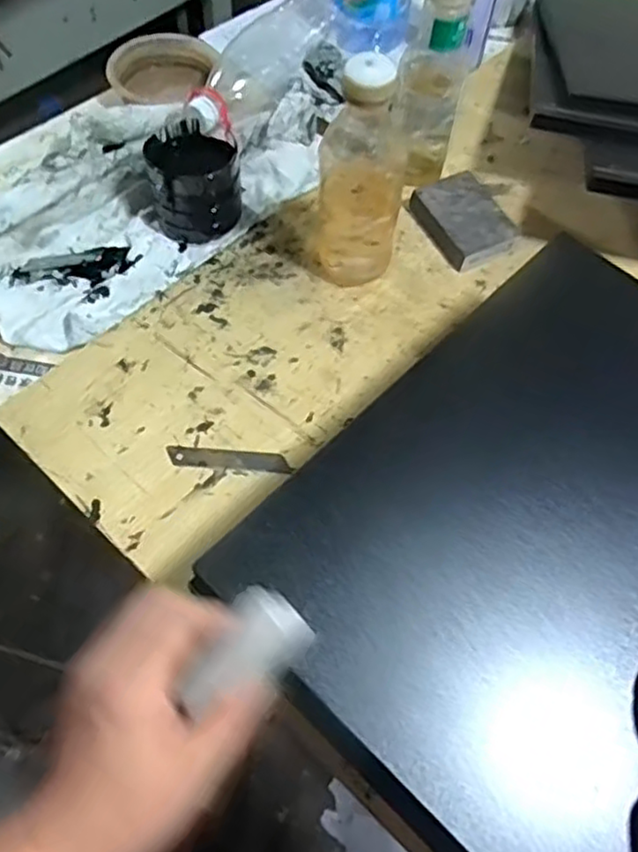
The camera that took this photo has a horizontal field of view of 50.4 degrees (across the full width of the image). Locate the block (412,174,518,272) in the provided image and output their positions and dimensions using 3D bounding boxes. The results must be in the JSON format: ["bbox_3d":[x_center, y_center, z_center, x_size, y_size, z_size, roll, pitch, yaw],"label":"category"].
[{"bbox_3d":[0.147,-0.208,0.691,0.072,0.028,0.102,-23,65,-16],"label":"block"}]

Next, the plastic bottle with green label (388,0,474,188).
[{"bbox_3d":[0.108,-0.329,0.661,0.064,0.210,0.066,13,61,3],"label":"plastic bottle with green label"}]

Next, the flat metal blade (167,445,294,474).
[{"bbox_3d":[-0.073,0.028,0.557,0.099,0.004,0.017,6,61,-1],"label":"flat metal blade"}]

